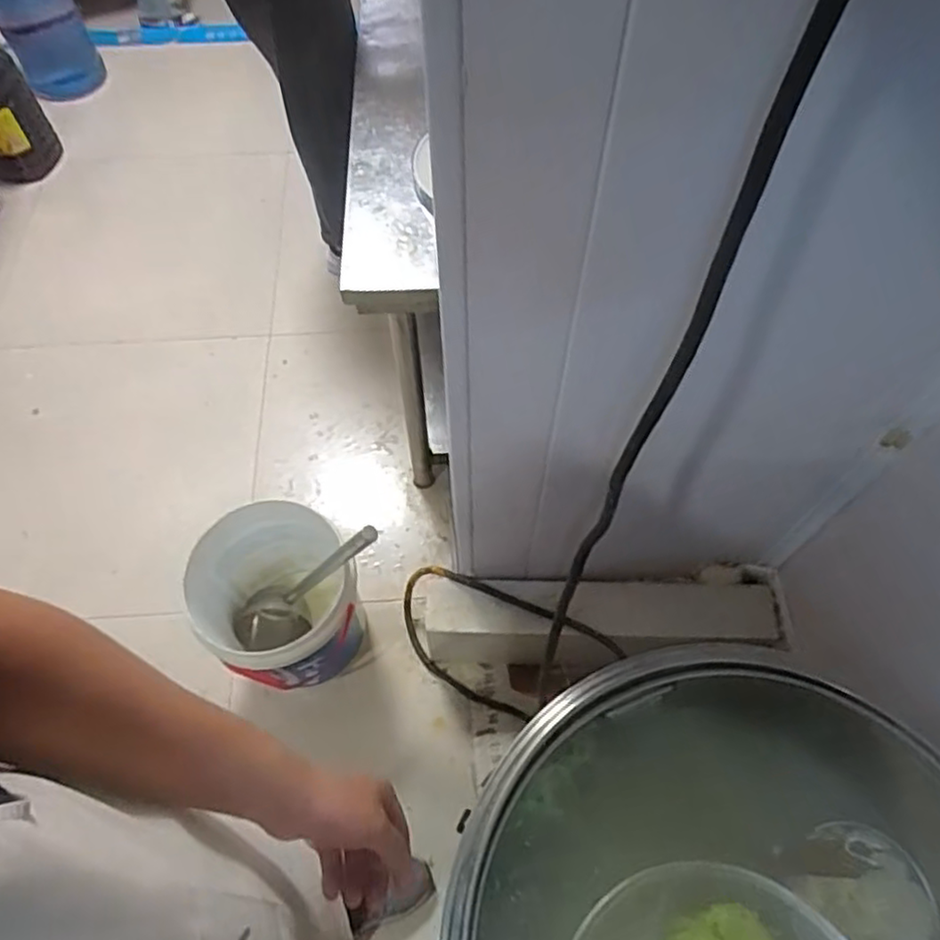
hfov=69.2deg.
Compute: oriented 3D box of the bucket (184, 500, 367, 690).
[{"bbox_3d":[-0.359,0.277,1.370,0.288,0.413,0.286,0,61,0],"label":"bucket"}]

